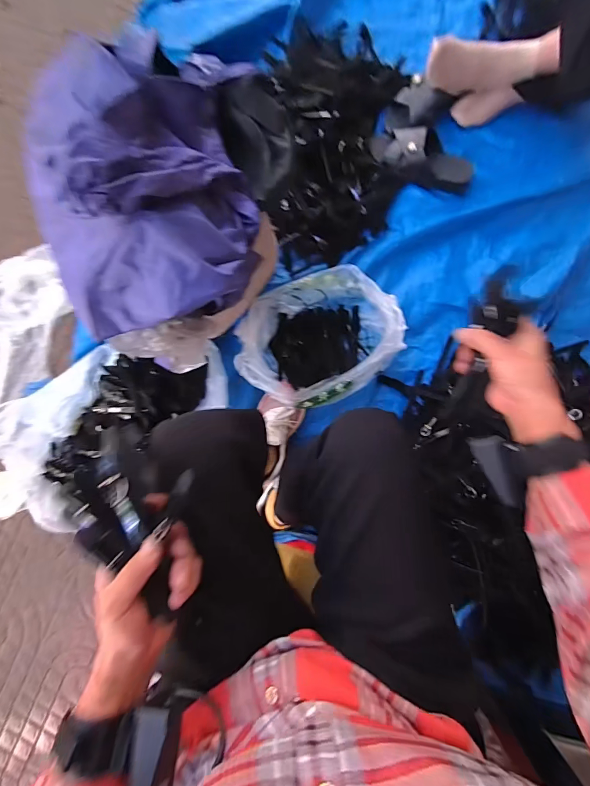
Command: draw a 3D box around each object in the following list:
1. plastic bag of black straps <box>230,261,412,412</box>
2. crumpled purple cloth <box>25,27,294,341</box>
[{"bbox_3d":[0.051,-0.106,0.736,0.324,0.107,0.236,-23,86,3],"label":"plastic bag of black straps"},{"bbox_3d":[-0.179,-0.272,0.468,0.307,0.166,0.383,4,87,3],"label":"crumpled purple cloth"}]

